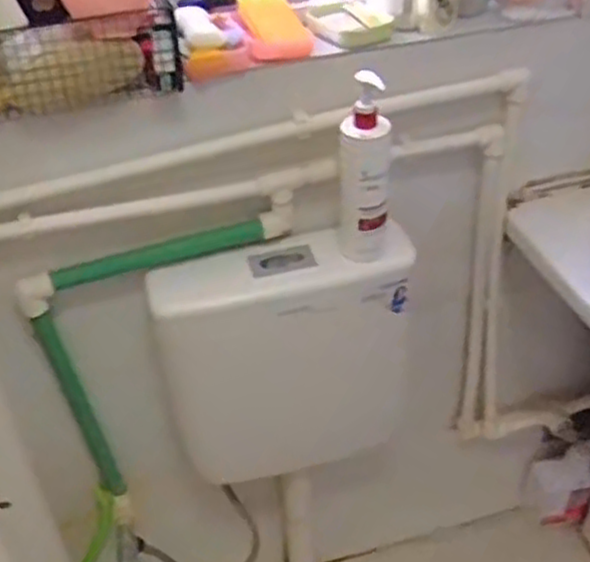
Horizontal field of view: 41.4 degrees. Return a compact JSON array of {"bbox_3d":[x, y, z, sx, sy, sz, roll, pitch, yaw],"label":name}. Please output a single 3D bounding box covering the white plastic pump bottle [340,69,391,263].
[{"bbox_3d":[0.081,-0.130,0.916,0.063,0.240,0.065,2,40,6],"label":"white plastic pump bottle"}]

